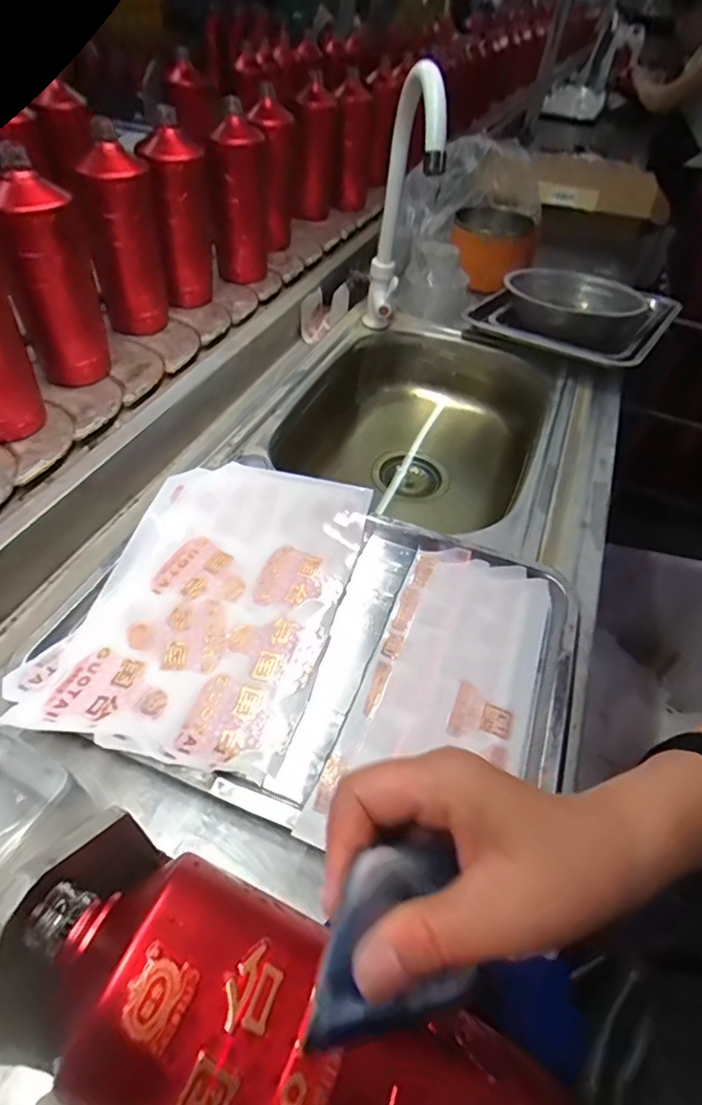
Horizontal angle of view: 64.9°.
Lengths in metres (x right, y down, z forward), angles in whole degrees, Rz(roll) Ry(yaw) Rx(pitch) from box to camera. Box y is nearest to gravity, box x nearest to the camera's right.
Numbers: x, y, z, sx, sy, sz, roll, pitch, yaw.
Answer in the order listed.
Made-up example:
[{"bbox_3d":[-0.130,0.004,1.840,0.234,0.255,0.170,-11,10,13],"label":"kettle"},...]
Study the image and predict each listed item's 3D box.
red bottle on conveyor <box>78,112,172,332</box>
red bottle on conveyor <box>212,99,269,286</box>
[{"bbox_3d":[-0.264,-0.370,0.656,0.076,0.197,0.070,5,48,-10],"label":"red bottle on conveyor"},{"bbox_3d":[-0.161,-0.502,0.789,0.078,0.190,0.071,0,49,-14],"label":"red bottle on conveyor"}]

